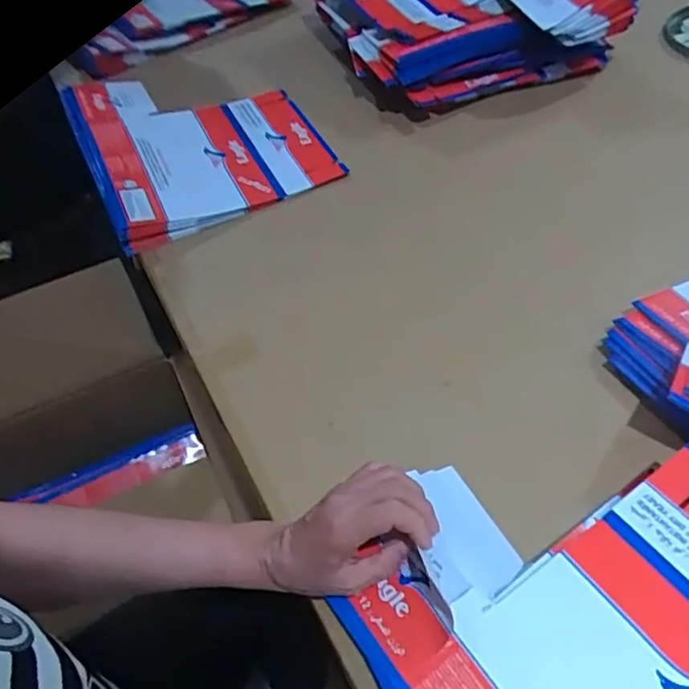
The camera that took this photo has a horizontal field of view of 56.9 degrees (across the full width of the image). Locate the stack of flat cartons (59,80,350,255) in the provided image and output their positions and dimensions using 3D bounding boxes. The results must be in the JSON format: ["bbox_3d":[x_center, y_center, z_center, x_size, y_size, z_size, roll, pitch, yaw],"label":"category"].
[{"bbox_3d":[-0.187,-0.265,0.817,0.275,0.028,0.284,-21,61,-19],"label":"stack of flat cartons"}]

